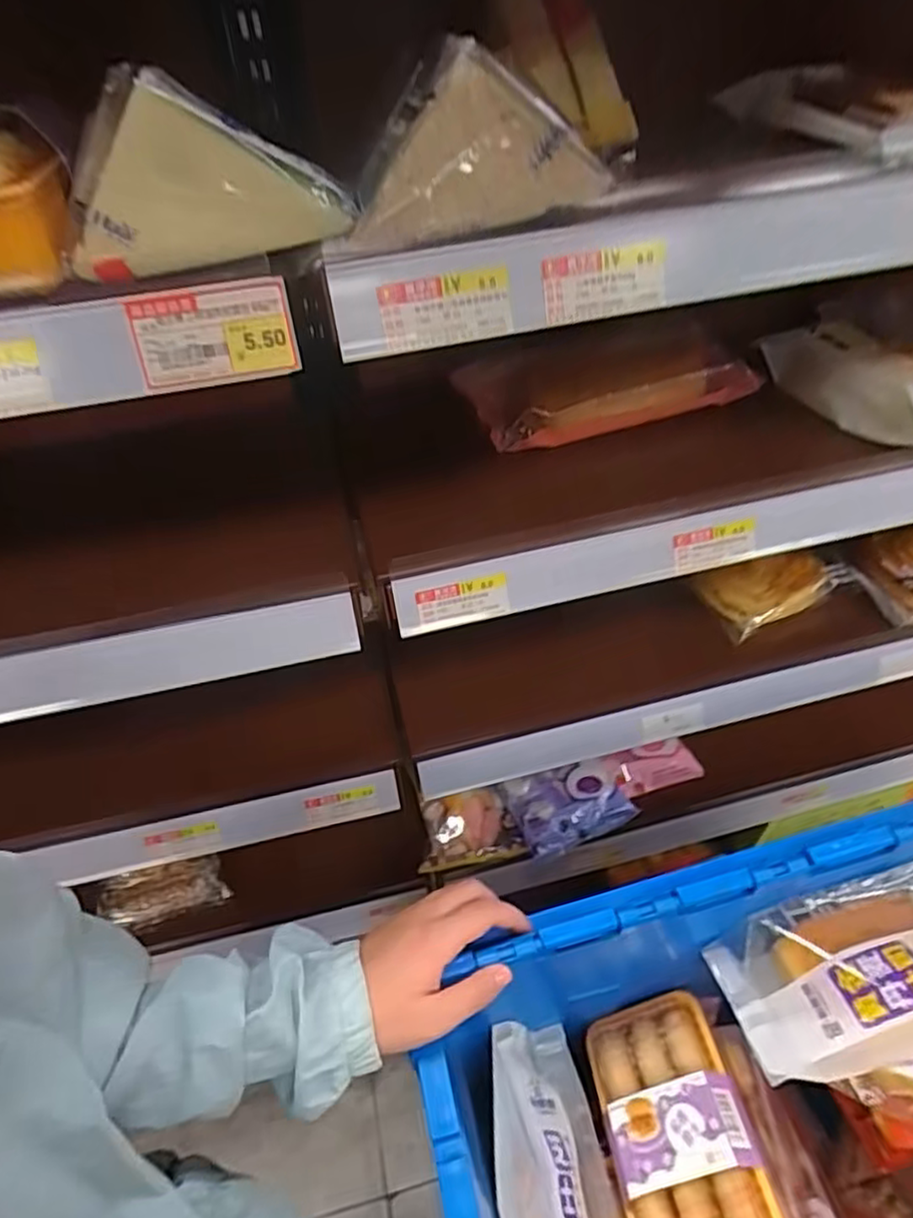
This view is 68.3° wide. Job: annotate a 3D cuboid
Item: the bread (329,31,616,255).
[{"bbox_3d":[-0.001,-0.220,0.317,0.126,0.066,0.063,-20,48,-14],"label":"bread"}]

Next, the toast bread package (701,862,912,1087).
[{"bbox_3d":[0.279,0.222,0.424,0.213,0.072,0.096,-14,47,-8],"label":"toast bread package"}]

